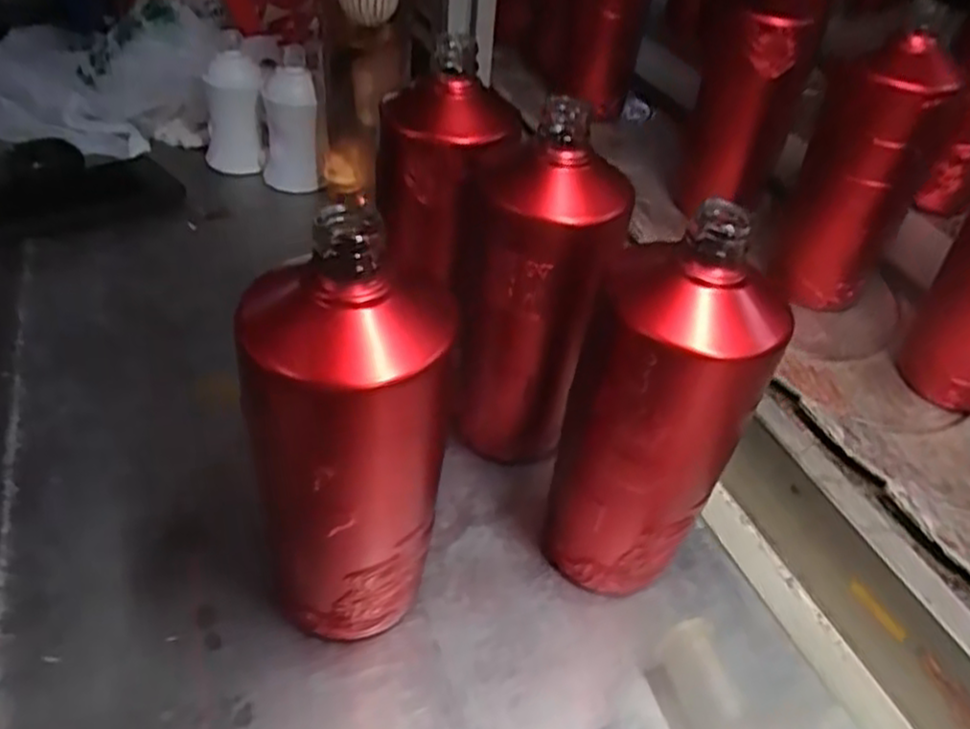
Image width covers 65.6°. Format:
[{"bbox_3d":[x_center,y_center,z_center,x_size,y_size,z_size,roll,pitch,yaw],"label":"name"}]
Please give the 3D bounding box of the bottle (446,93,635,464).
[{"bbox_3d":[0.023,-0.039,0.437,0.085,0.198,0.081,7,40,-2],"label":"bottle"}]

